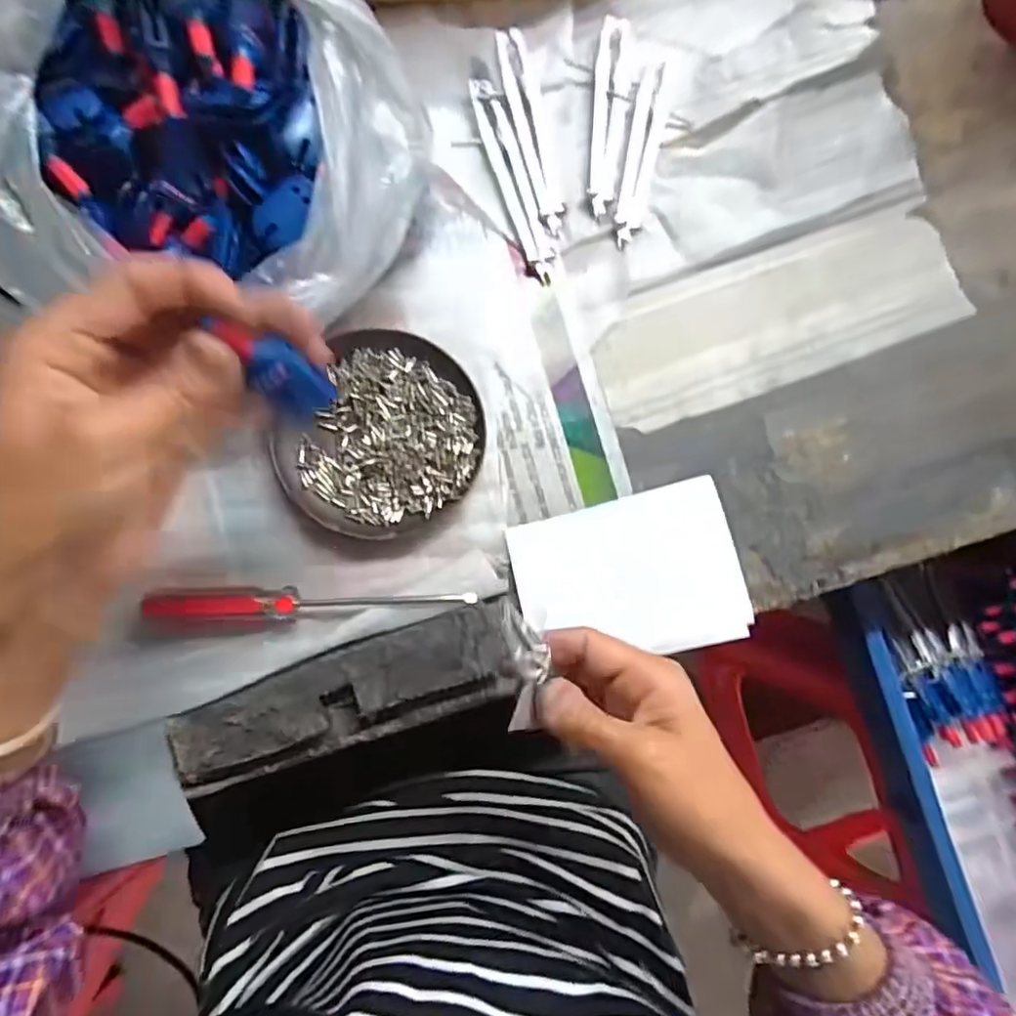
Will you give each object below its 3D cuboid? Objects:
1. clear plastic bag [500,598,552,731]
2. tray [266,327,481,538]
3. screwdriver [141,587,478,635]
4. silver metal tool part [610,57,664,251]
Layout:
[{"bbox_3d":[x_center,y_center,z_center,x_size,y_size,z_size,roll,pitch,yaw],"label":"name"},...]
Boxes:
[{"bbox_3d":[0.008,0.067,0.261,0.020,0.022,0.056,-7,87,-4],"label":"clear plastic bag"},{"bbox_3d":[-0.070,-0.039,0.352,0.106,0.019,0.115,0,87,-4],"label":"tray"},{"bbox_3d":[-0.109,0.057,0.341,0.179,0.019,0.025,0,87,-4],"label":"screwdriver"},{"bbox_3d":[0.084,-0.221,0.382,0.019,0.006,0.113,10,86,-3],"label":"silver metal tool part"}]

